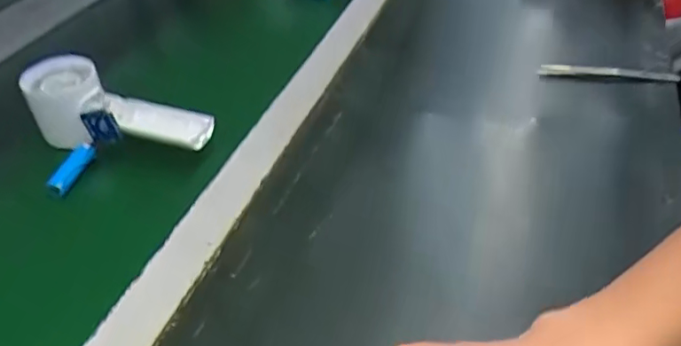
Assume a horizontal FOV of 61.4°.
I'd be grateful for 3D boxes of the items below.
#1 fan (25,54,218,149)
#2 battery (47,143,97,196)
[{"bbox_3d":[-0.178,-0.047,0.455,0.152,0.052,0.051,17,44,18],"label":"fan"},{"bbox_3d":[-0.203,-0.005,0.436,0.011,0.013,0.047,13,42,14],"label":"battery"}]

